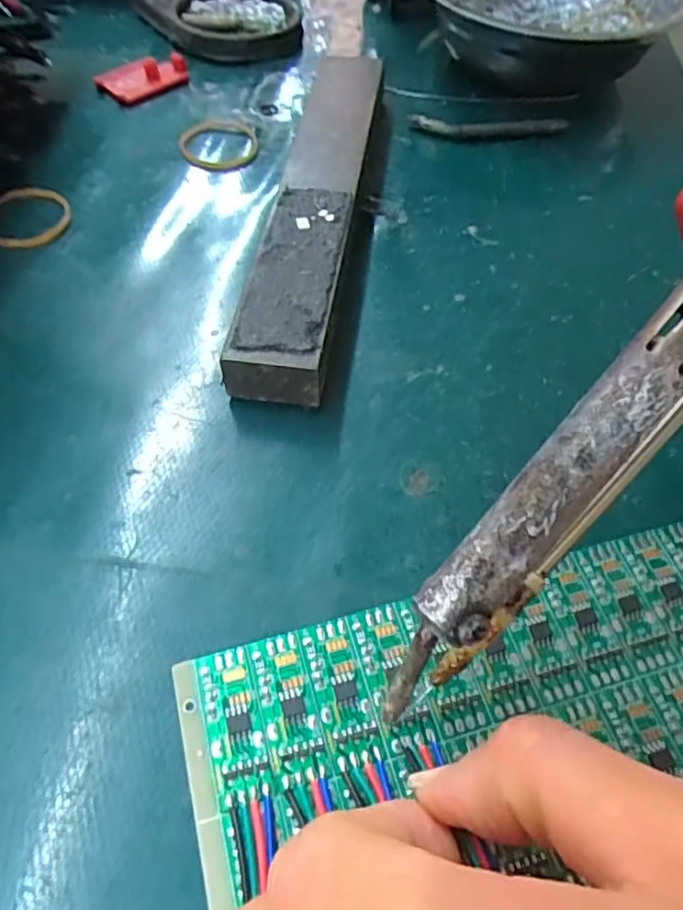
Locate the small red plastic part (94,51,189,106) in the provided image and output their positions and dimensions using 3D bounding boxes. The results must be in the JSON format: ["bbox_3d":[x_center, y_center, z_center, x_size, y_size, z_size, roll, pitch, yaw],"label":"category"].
[{"bbox_3d":[-0.094,-0.183,0.311,0.044,0.006,0.029,-23,58,-17],"label":"small red plastic part"}]

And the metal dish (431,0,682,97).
[{"bbox_3d":[0.095,-0.213,0.310,0.114,0.045,0.119,2,55,-2],"label":"metal dish"}]

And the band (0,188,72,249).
[{"bbox_3d":[-0.119,-0.091,0.241,0.030,0.004,0.035,-6,55,-6],"label":"band"}]

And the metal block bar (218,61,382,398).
[{"bbox_3d":[-0.010,-0.080,0.225,0.027,0.024,0.147,8,55,2],"label":"metal block bar"}]

